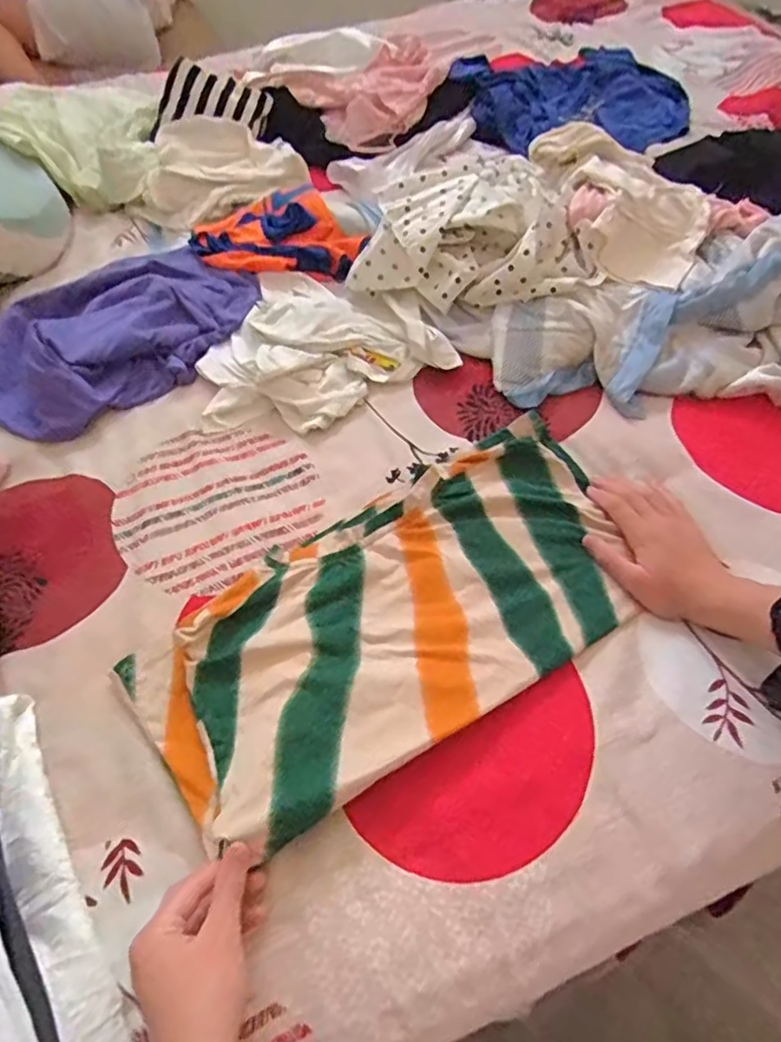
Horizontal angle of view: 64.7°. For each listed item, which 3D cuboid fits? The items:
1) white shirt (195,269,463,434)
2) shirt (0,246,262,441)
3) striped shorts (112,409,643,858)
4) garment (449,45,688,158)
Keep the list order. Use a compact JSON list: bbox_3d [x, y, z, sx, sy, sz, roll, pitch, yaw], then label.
[{"bbox_3d":[-0.109,-0.238,0.799,0.313,0.050,0.269,-27,57,-15],"label":"white shirt"},{"bbox_3d":[-0.369,-0.266,0.824,0.377,0.065,0.267,-32,58,-18],"label":"shirt"},{"bbox_3d":[0.012,0.078,0.573,0.474,0.037,0.237,-27,59,-17],"label":"striped shorts"},{"bbox_3d":[0.324,-0.794,1.153,0.376,0.060,0.388,-12,54,-5],"label":"garment"}]

